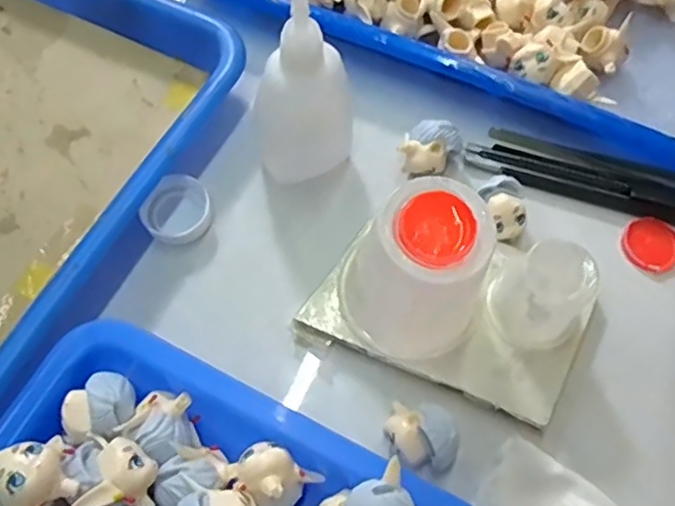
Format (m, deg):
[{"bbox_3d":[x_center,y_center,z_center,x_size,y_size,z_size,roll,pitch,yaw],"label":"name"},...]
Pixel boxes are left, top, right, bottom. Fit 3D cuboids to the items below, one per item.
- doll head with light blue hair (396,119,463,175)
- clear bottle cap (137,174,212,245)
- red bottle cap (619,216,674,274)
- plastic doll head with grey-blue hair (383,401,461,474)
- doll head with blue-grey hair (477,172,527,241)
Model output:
[{"bbox_3d":[0.042,-0.046,0.284,0.021,0.022,0.026,42,71,14],"label":"doll head with light blue hair"},{"bbox_3d":[-0.071,-0.020,0.276,0.029,0.008,0.032,25,68,8],"label":"clear bottle cap"},{"bbox_3d":[0.144,-0.004,0.280,0.027,0.004,0.026,1,66,-2],"label":"red bottle cap"},{"bbox_3d":[0.031,0.069,0.231,0.026,0.023,0.023,8,66,1],"label":"plastic doll head with grey-blue hair"},{"bbox_3d":[0.074,-0.019,0.272,0.020,0.019,0.025,-25,70,-13],"label":"doll head with blue-grey hair"}]

